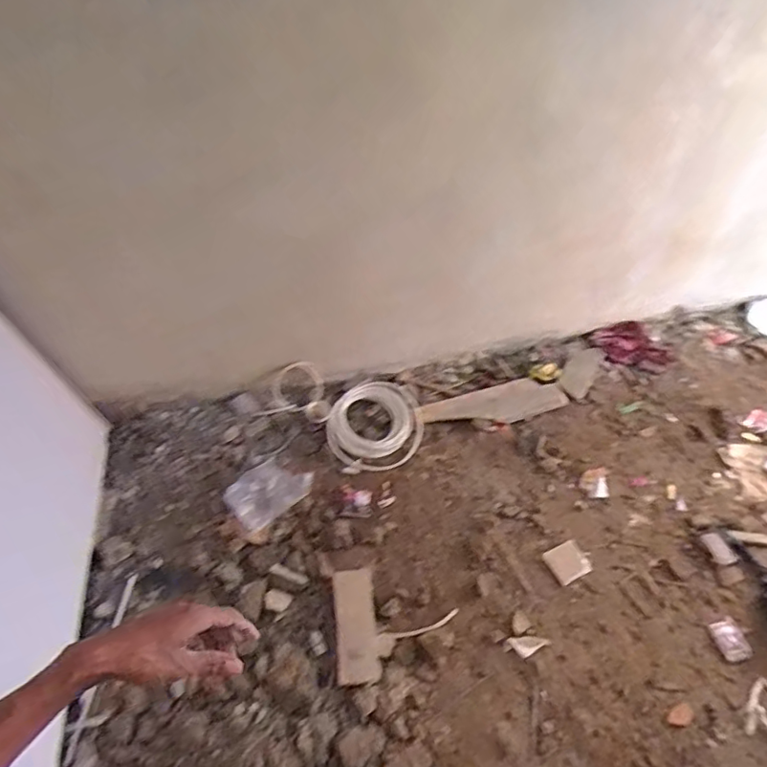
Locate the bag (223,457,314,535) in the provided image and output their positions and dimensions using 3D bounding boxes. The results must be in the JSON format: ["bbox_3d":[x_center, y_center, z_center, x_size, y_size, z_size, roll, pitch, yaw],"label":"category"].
[{"bbox_3d":[-0.361,0.338,1.764,0.175,0.028,0.259,42,56,13],"label":"bag"}]

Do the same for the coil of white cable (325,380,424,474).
[{"bbox_3d":[-0.034,0.141,1.953,0.321,0.081,0.332,-1,46,1],"label":"coil of white cable"}]

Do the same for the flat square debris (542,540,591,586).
[{"bbox_3d":[0.540,0.524,1.630,0.117,0.007,0.104,-21,49,-18],"label":"flat square debris"}]

